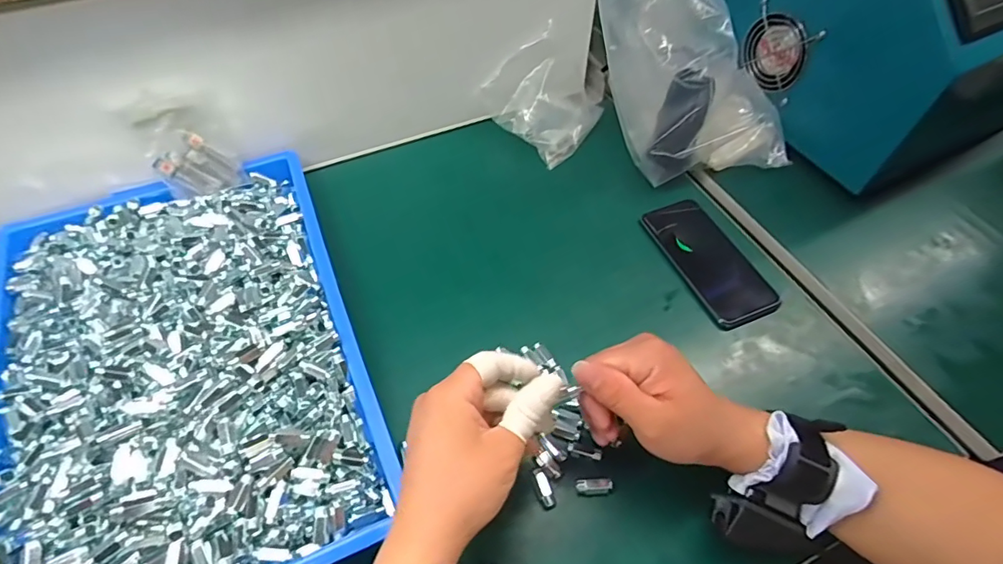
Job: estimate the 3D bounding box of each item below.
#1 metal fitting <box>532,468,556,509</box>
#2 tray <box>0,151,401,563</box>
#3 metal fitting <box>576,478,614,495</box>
[{"bbox_3d":[0.033,0.160,0.390,0.011,0.008,0.030,-15,57,-11],"label":"metal fitting"},{"bbox_3d":[-0.272,0.064,0.422,0.281,0.069,0.410,-20,58,-14],"label":"tray"},{"bbox_3d":[0.073,0.159,0.391,0.028,0.006,0.012,-2,56,-3],"label":"metal fitting"}]

